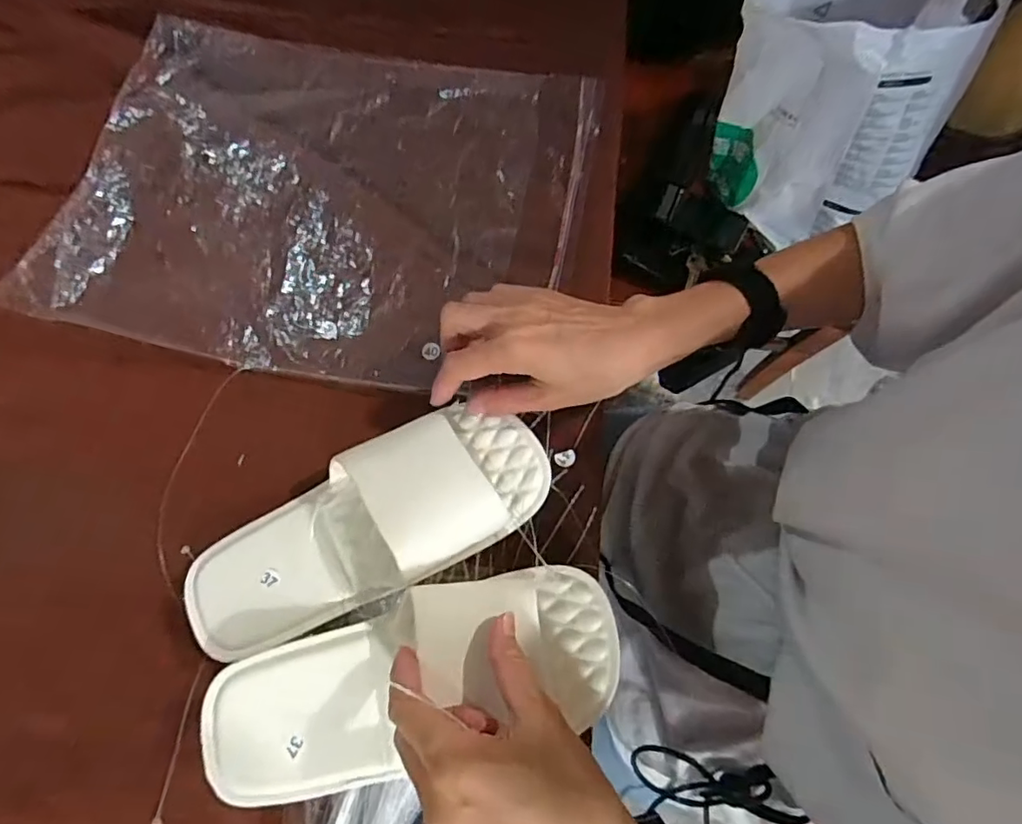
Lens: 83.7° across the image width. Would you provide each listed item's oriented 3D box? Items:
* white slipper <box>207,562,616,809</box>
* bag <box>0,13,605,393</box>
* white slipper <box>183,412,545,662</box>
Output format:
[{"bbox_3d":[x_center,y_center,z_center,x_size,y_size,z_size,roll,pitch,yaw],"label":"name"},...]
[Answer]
[{"bbox_3d":[-0.052,0.149,0.319,0.231,0.059,0.090,-15,75,-7],"label":"white slipper"},{"bbox_3d":[-0.140,-0.162,0.440,0.370,0.032,0.274,11,75,2],"label":"bag"},{"bbox_3d":[-0.089,0.067,0.353,0.227,0.052,0.092,-27,76,-3],"label":"white slipper"}]

